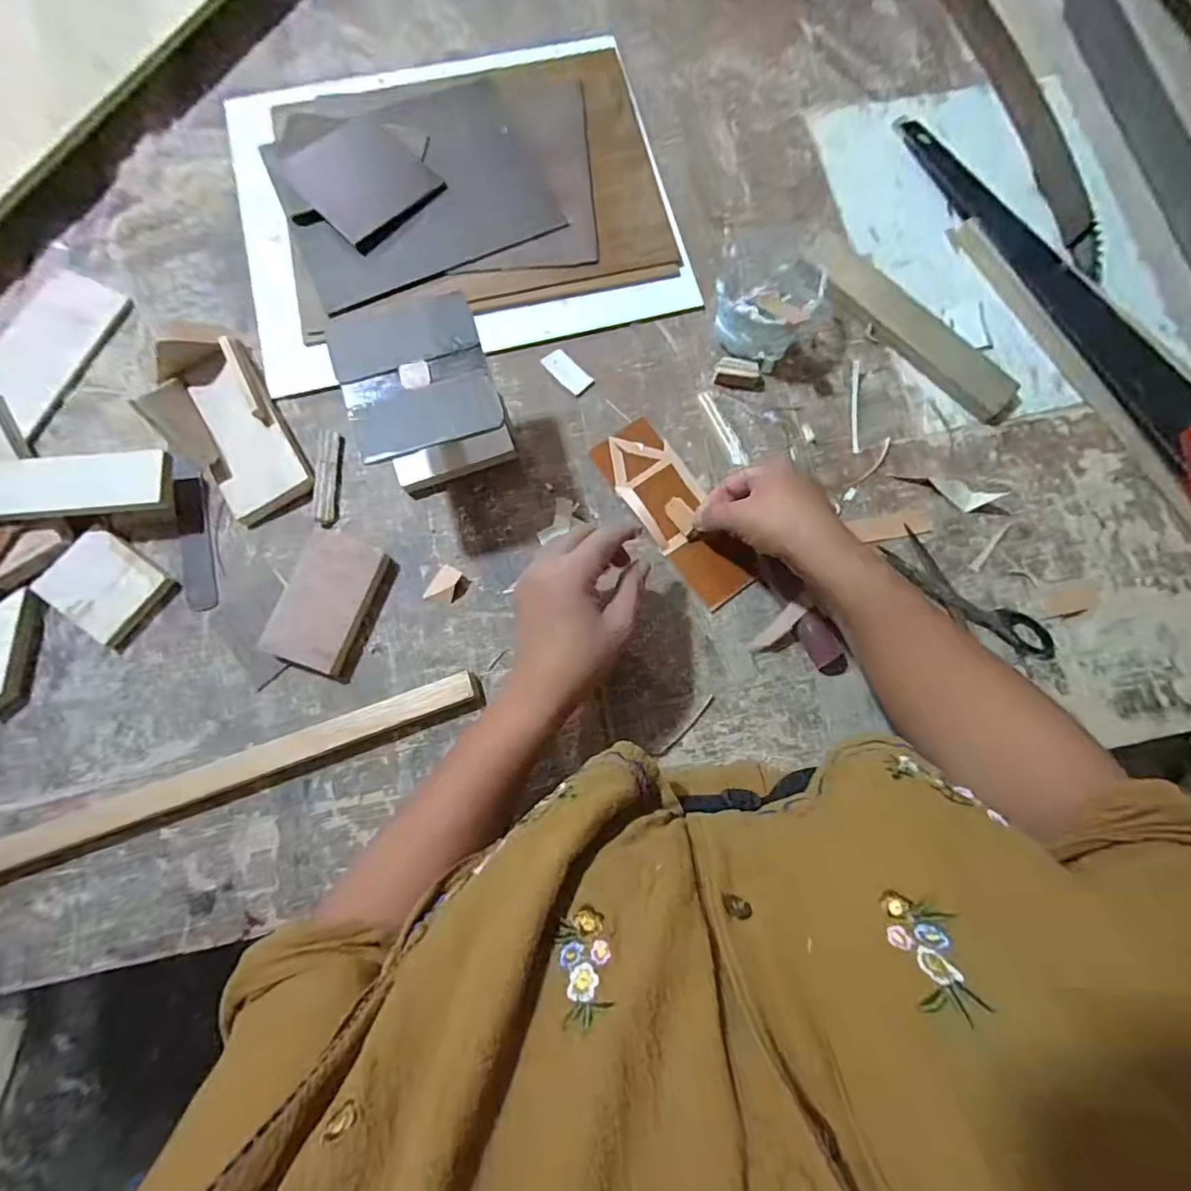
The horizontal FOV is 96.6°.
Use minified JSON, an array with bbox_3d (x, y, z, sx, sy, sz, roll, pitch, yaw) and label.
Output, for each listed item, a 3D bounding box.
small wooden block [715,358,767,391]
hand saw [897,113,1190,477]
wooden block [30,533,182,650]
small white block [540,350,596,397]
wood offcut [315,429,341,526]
[{"bbox_3d":[0.131,-0.199,0.477,0.047,0.020,0.020,9,79,1],"label":"small wooden block"},{"bbox_3d":[0.473,-0.258,0.474,0.115,0.048,0.536,-25,80,-5],"label":"hand saw"},{"bbox_3d":[-0.392,-0.007,0.426,0.080,0.021,0.068,38,81,7],"label":"wooden block"},{"bbox_3d":[-0.026,-0.205,0.485,0.023,0.004,0.049,-44,82,-8],"label":"small white block"},{"bbox_3d":[-0.231,-0.104,0.454,0.019,0.010,0.087,-6,79,-2],"label":"wood offcut"}]

